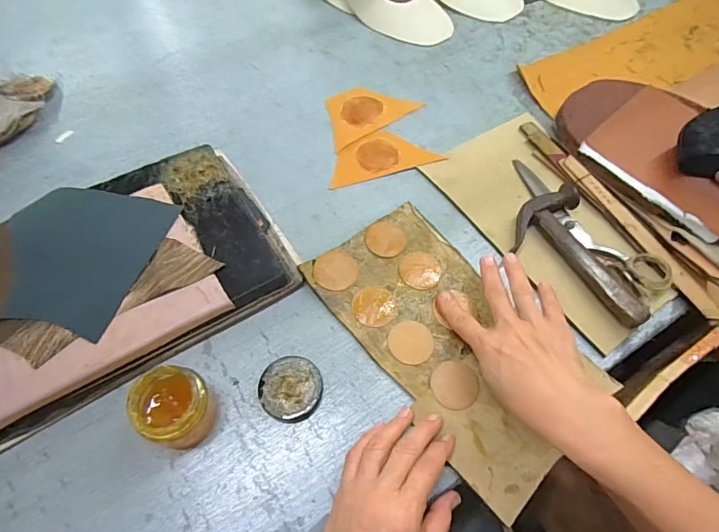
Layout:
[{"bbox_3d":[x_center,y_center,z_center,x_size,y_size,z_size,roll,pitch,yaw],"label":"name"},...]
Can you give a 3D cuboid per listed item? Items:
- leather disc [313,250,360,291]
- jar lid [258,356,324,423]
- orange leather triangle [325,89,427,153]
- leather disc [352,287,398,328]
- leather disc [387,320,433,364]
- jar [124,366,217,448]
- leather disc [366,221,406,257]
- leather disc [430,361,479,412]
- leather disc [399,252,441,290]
[{"bbox_3d":[-0.025,0.004,0.464,0.044,0.004,0.045,5,64,-11],"label":"leather disc"},{"bbox_3d":[-0.064,0.114,0.407,0.056,0.012,0.057,1,60,-2],"label":"jar lid"},{"bbox_3d":[0.005,-0.216,0.603,0.139,0.005,0.086,-33,67,-20],"label":"orange leather triangle"},{"bbox_3d":[0.016,0.041,0.449,0.044,0.004,0.043,1,60,-2],"label":"leather disc"},{"bbox_3d":[0.051,0.075,0.431,0.043,0.005,0.042,1,60,-2],"label":"leather disc"},{"bbox_3d":[-0.154,0.120,0.367,0.053,0.064,0.056,1,60,-2],"label":"jar"},{"bbox_3d":[0.030,-0.031,0.488,0.044,0.006,0.043,2,65,1],"label":"leather disc"},{"bbox_3d":[0.090,0.111,0.412,0.043,0.004,0.043,1,60,-2],"label":"leather disc"},{"bbox_3d":[0.066,0.004,0.474,0.043,0.004,0.046,1,60,-2],"label":"leather disc"}]

